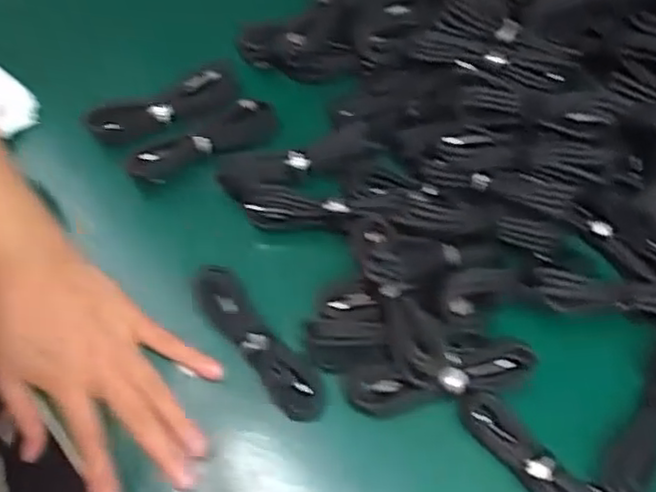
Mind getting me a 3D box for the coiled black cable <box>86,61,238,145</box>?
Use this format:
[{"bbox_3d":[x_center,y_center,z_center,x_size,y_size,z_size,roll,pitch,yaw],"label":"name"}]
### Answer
[{"bbox_3d":[-0.120,-0.103,0.519,0.110,0.020,0.030,-18,66,-6],"label":"coiled black cable"}]

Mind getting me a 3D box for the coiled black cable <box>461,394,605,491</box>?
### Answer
[{"bbox_3d":[0.122,0.131,0.405,0.110,0.018,0.036,40,73,18],"label":"coiled black cable"}]

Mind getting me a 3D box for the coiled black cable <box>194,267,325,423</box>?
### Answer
[{"bbox_3d":[-0.045,0.060,0.447,0.028,0.015,0.119,-38,69,-14],"label":"coiled black cable"}]

